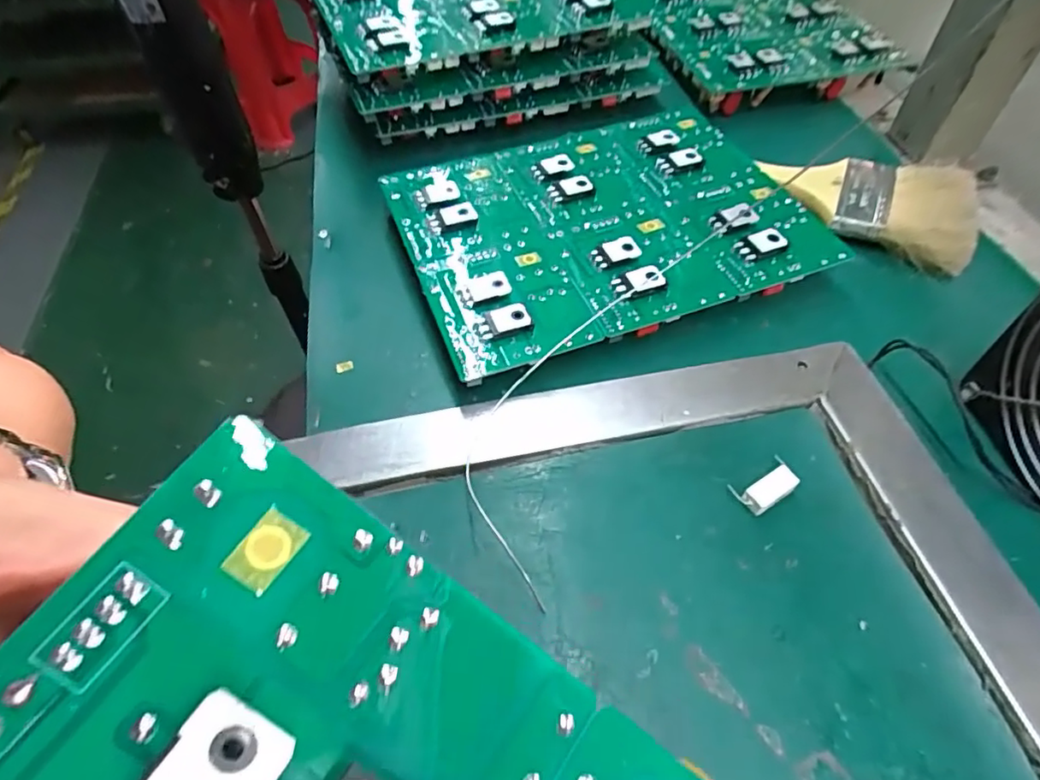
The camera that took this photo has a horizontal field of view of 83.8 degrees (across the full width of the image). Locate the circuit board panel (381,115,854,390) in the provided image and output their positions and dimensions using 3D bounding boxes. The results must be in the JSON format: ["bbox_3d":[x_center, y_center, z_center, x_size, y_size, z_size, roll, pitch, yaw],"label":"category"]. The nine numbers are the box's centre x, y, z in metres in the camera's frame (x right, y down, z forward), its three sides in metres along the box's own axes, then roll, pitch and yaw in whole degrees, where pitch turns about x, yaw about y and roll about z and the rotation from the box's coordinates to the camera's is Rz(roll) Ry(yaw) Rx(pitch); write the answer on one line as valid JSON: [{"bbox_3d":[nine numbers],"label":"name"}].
[{"bbox_3d":[0.045,-0.094,0.328,0.209,0.023,0.159,-18,55,-12],"label":"circuit board panel"}]

